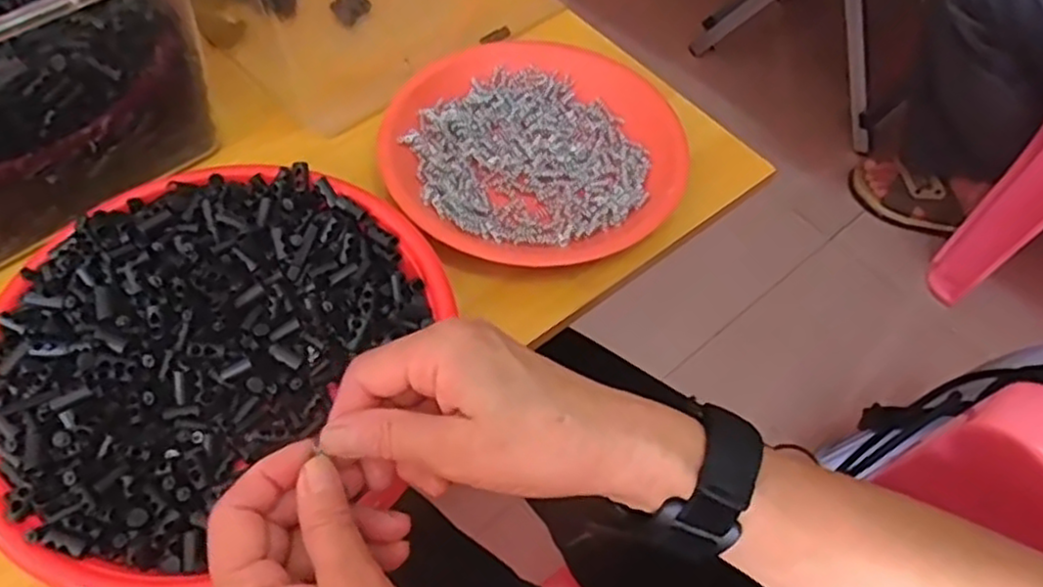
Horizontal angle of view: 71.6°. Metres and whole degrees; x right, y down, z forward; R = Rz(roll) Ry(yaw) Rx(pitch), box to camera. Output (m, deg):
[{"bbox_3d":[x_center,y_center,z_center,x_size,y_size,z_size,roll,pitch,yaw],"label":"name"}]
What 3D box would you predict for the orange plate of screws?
[{"bbox_3d":[0.007,-0.098,0.477,0.191,0.021,0.183,1,57,-2],"label":"orange plate of screws"}]

